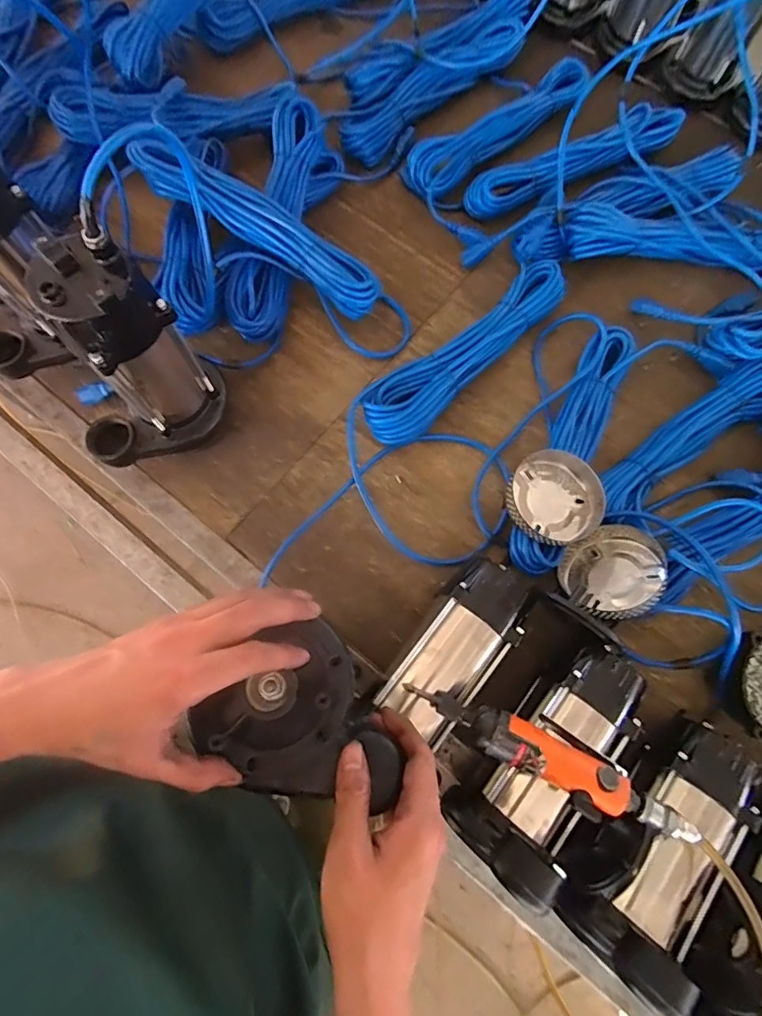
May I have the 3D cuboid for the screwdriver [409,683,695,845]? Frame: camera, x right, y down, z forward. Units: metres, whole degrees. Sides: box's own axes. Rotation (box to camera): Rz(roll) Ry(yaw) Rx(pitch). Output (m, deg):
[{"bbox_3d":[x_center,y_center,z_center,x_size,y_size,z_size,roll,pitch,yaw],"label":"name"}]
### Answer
[{"bbox_3d":[0.150,0.230,0.462,0.270,0.058,0.051,32,77,7],"label":"screwdriver"}]

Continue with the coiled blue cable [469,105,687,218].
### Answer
[{"bbox_3d":[0.284,-0.516,0.727,0.341,0.036,0.076,-29,77,-8],"label":"coiled blue cable"}]

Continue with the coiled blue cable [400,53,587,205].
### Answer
[{"bbox_3d":[0.175,-0.578,0.758,0.345,0.053,0.083,-38,79,-10],"label":"coiled blue cable"}]

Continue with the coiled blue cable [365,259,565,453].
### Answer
[{"bbox_3d":[0.114,-0.205,0.665,0.345,0.044,0.085,-40,79,-10],"label":"coiled blue cable"}]

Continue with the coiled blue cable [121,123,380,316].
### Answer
[{"bbox_3d":[-0.161,-0.370,0.653,0.348,0.082,0.063,32,77,8],"label":"coiled blue cable"}]

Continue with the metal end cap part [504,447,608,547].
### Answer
[{"bbox_3d":[0.197,-0.011,0.567,0.107,0.027,0.104,0,75,0],"label":"metal end cap part"}]

